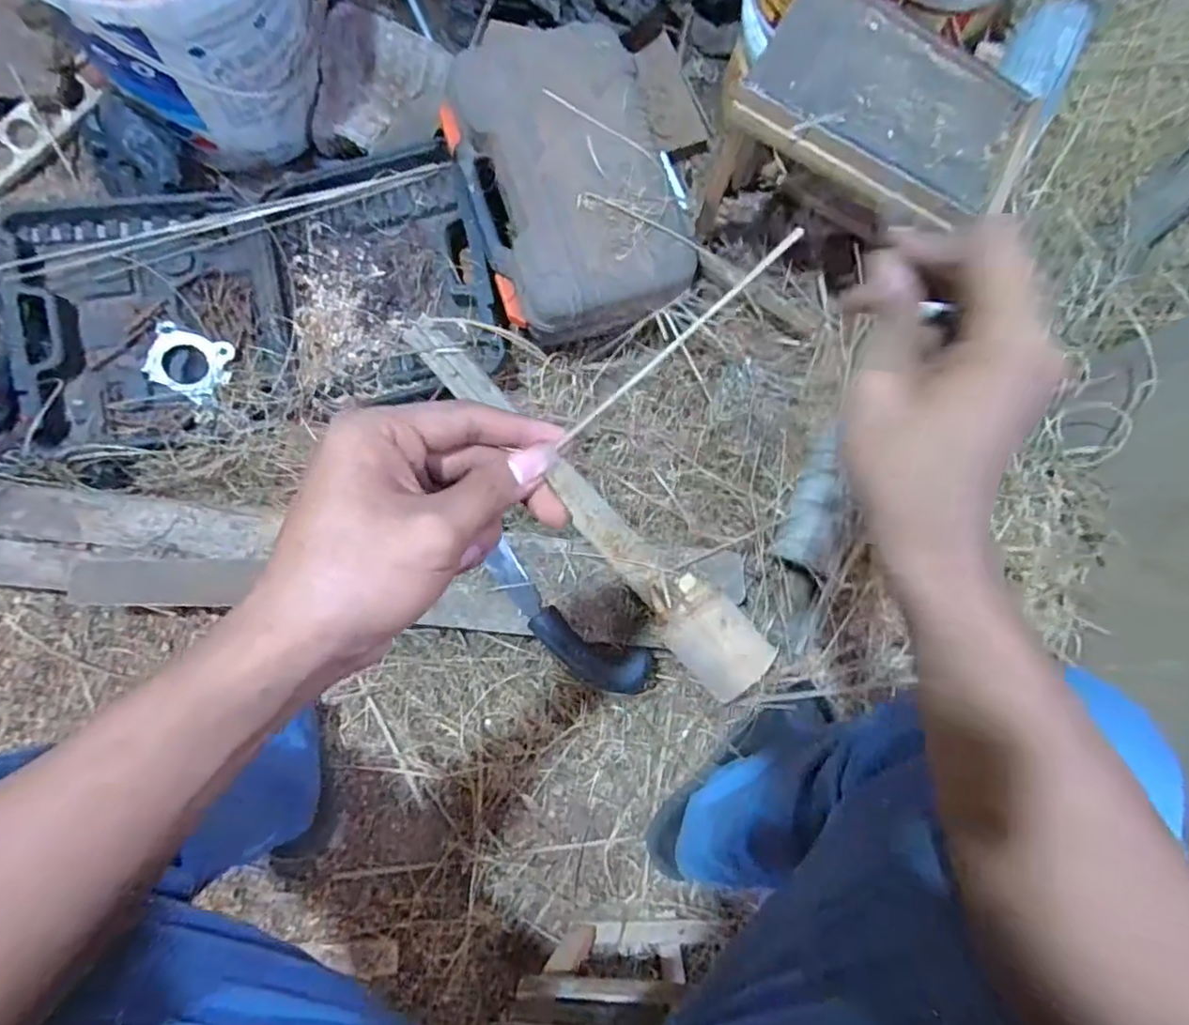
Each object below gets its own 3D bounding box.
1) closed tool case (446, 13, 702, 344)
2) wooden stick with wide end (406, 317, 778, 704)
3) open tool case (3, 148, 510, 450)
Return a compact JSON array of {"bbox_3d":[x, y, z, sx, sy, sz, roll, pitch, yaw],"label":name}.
[{"bbox_3d":[-0.033,-0.392,0.752,0.235,0.128,0.343,-19,79,-3],"label":"closed tool case"},{"bbox_3d":[-0.025,-0.027,0.690,0.094,0.085,0.558,-43,81,-7],"label":"wooden stick with wide end"},{"bbox_3d":[-0.415,-0.274,0.781,0.567,0.079,0.326,-14,79,-2],"label":"open tool case"}]

